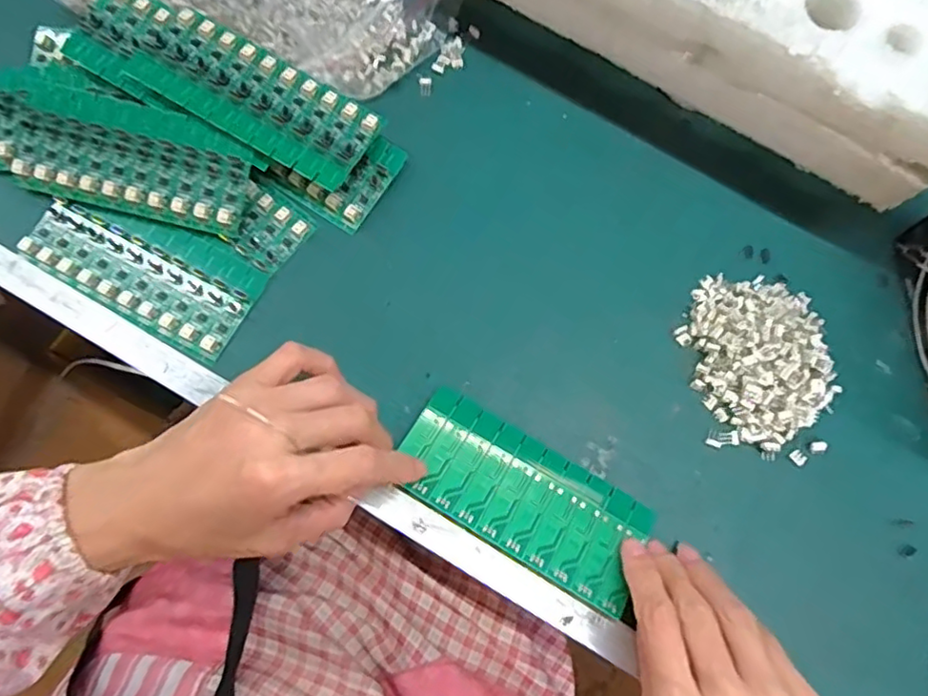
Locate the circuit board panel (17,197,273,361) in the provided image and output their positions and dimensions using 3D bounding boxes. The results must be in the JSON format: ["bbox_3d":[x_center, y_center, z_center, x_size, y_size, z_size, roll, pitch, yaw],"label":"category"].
[{"bbox_3d":[-0.187,-0.050,0.357,0.134,0.009,0.061,28,74,6],"label":"circuit board panel"}]

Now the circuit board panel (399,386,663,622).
[{"bbox_3d":[0.031,0.078,0.324,0.135,0.004,0.063,31,59,6],"label":"circuit board panel"}]

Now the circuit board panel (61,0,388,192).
[{"bbox_3d":[-0.142,-0.156,0.358,0.181,0.014,0.064,25,77,-1],"label":"circuit board panel"}]

